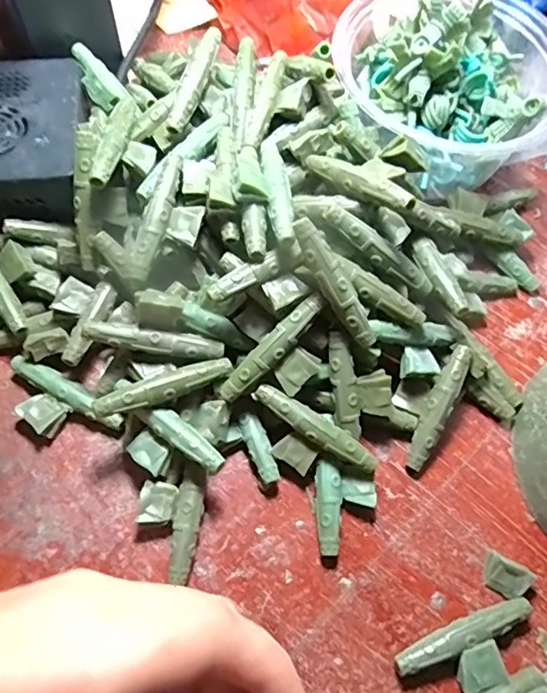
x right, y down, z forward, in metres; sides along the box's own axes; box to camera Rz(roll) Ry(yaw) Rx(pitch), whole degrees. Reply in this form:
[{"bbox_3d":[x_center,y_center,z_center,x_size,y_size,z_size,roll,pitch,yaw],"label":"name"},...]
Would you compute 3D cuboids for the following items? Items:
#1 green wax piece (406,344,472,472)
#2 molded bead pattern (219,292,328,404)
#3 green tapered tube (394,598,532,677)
[{"bbox_3d":[0.070,0.026,0.228,0.010,0.005,0.056,25,87,7],"label":"green wax piece"},{"bbox_3d":[0.000,0.001,0.214,0.055,0.005,0.010,-46,76,4],"label":"molded bead pattern"},{"bbox_3d":[0.072,0.109,0.202,0.056,0.010,0.010,-19,69,-11],"label":"green tapered tube"}]

